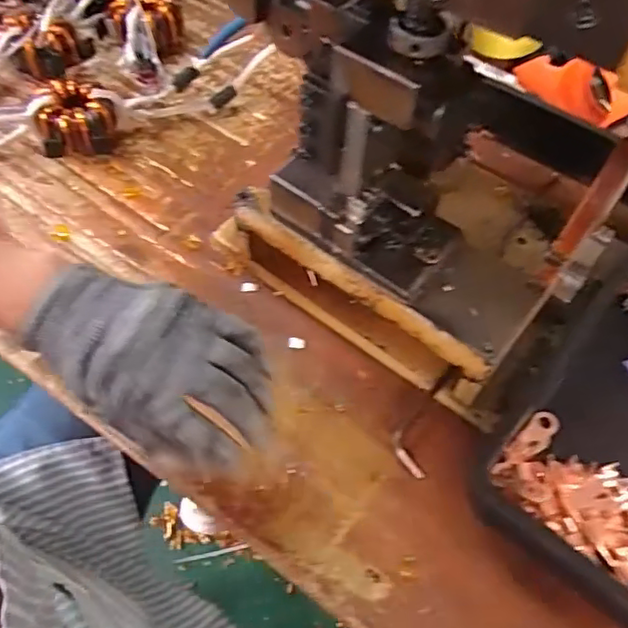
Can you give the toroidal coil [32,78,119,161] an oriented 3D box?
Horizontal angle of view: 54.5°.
[{"bbox_3d":[-0.249,-0.207,0.640,0.073,0.043,0.077,1,56,-1],"label":"toroidal coil"}]

